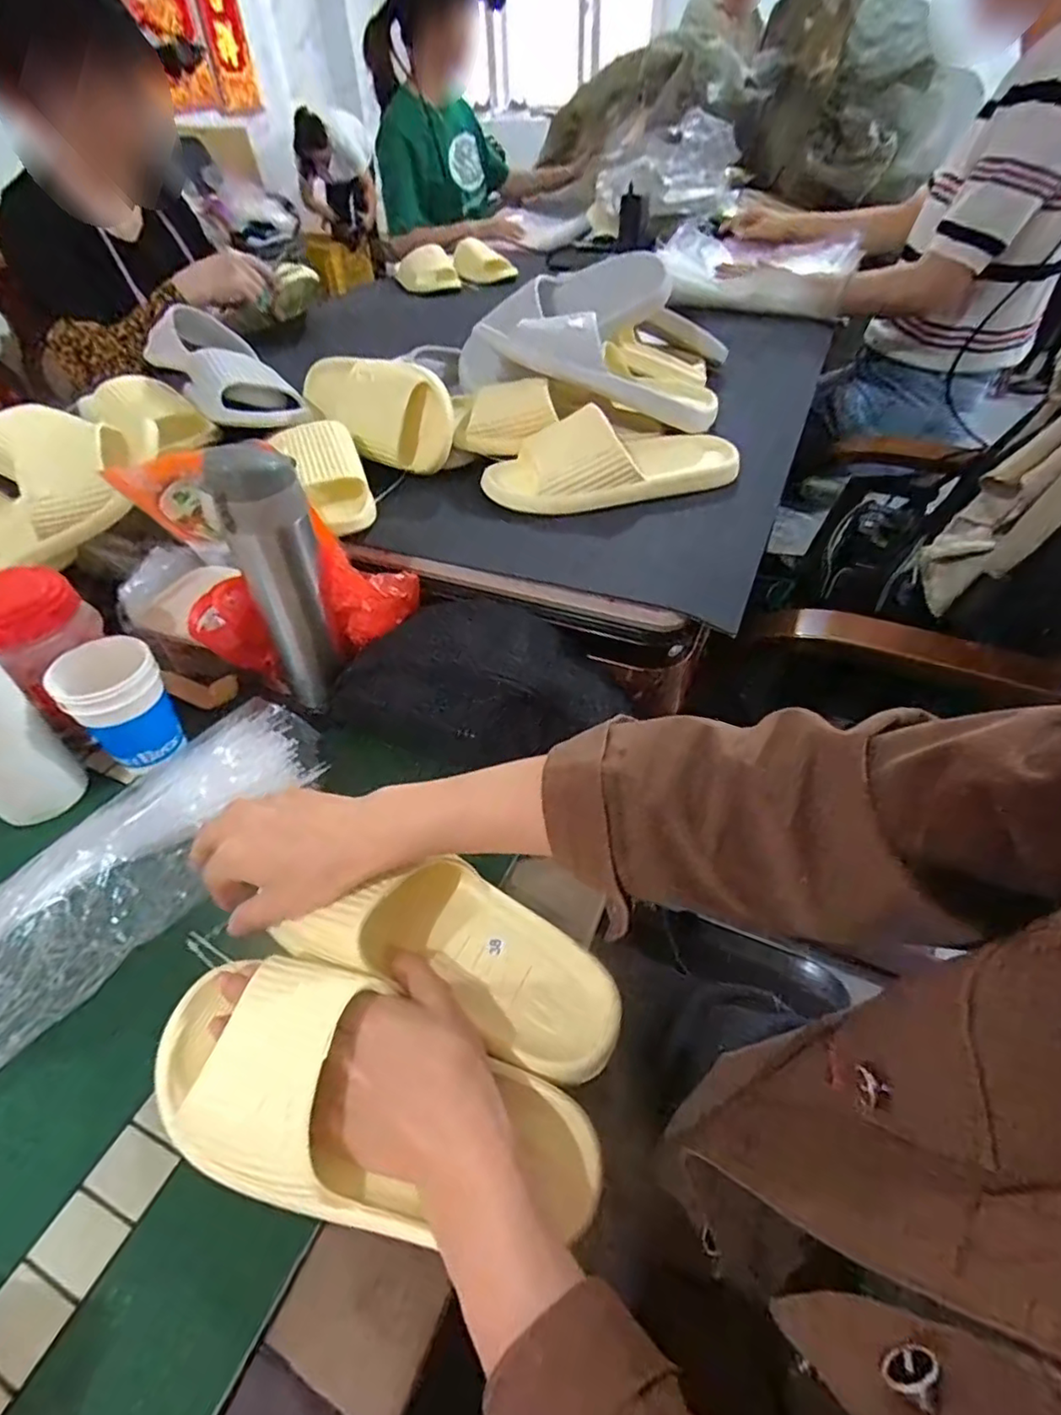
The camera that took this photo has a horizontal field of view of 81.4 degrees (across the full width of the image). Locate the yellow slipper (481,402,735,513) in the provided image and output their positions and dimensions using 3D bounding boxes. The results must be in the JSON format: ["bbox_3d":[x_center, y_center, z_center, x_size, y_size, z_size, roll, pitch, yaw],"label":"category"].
[{"bbox_3d":[0.084,-0.267,0.637,0.258,0.066,0.120,-4,45,-2],"label":"yellow slipper"}]

